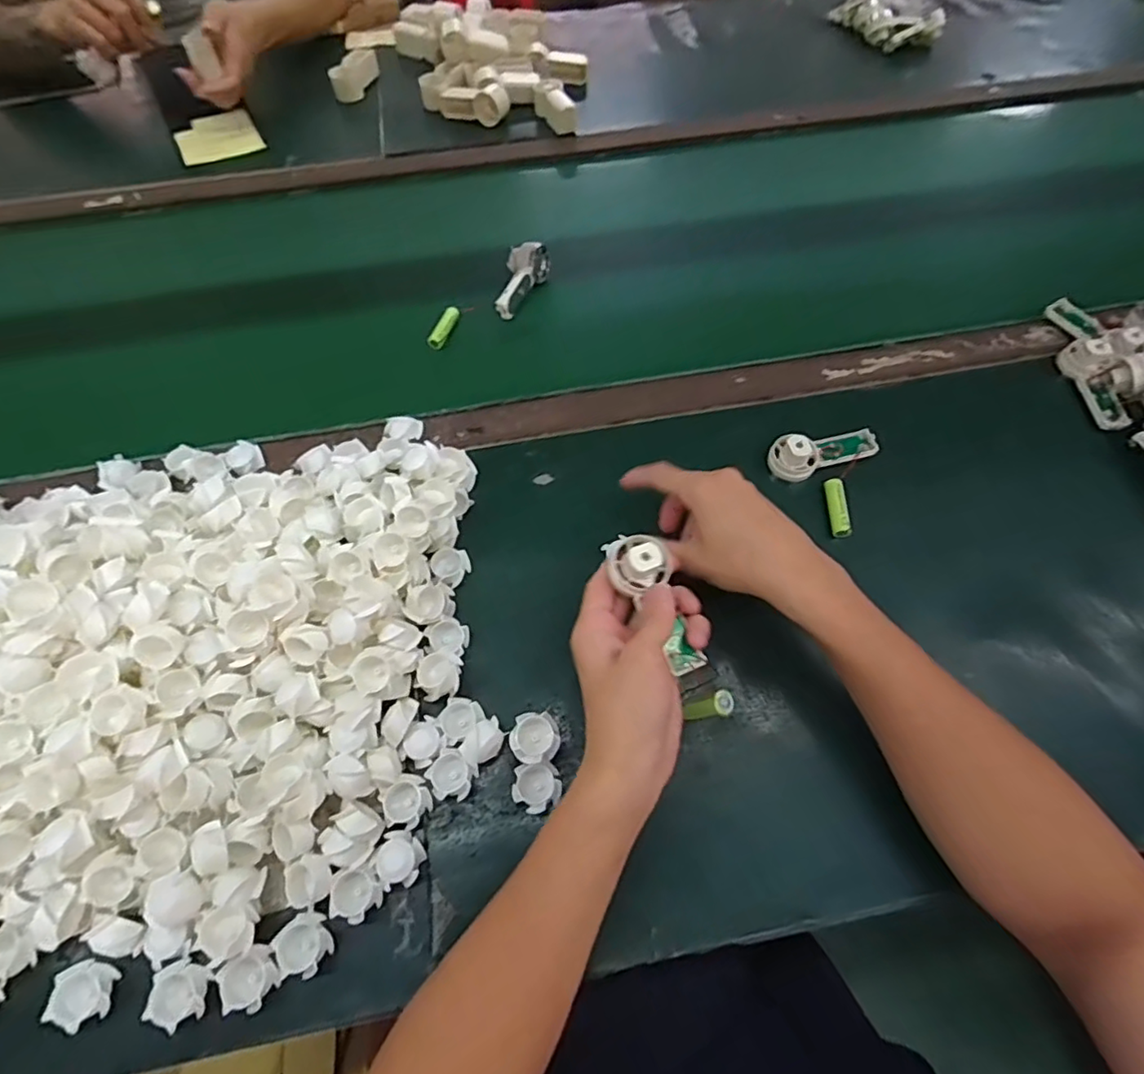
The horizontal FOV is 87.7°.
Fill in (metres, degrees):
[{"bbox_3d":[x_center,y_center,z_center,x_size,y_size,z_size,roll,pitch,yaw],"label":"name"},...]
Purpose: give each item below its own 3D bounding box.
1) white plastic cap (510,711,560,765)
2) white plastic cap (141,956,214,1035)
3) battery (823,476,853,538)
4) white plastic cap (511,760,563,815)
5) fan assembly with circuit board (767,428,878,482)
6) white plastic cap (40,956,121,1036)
[{"bbox_3d":[-0.025,0.137,0.405,0.032,0.027,0.031,-1,61,1],"label":"white plastic cap"},{"bbox_3d":[-0.226,0.263,0.342,0.031,0.013,0.031,-1,61,1],"label":"white plastic cap"},{"bbox_3d":[0.216,-0.025,0.484,0.013,0.016,0.052,2,61,3],"label":"battery"},{"bbox_3d":[-0.023,0.166,0.395,0.032,0.014,0.029,-8,61,-3],"label":"white plastic cap"},{"bbox_3d":[0.212,-0.074,0.503,0.088,0.029,0.038,-14,62,-6],"label":"fan assembly with circuit board"},{"bbox_3d":[-0.283,0.265,0.344,0.029,0.015,0.032,1,61,2],"label":"white plastic cap"}]

